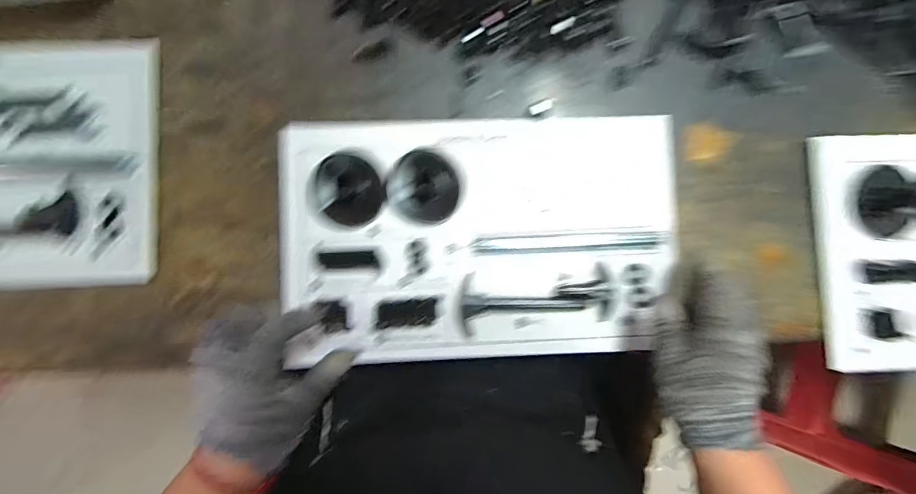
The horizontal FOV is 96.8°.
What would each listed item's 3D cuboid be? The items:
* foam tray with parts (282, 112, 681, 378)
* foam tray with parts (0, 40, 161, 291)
[{"bbox_3d":[0.023,-0.011,0.389,0.364,0.025,0.228,-1,89,-1],"label":"foam tray with parts"},{"bbox_3d":[-0.473,-0.075,0.382,0.362,0.033,0.232,-2,88,-2],"label":"foam tray with parts"}]

